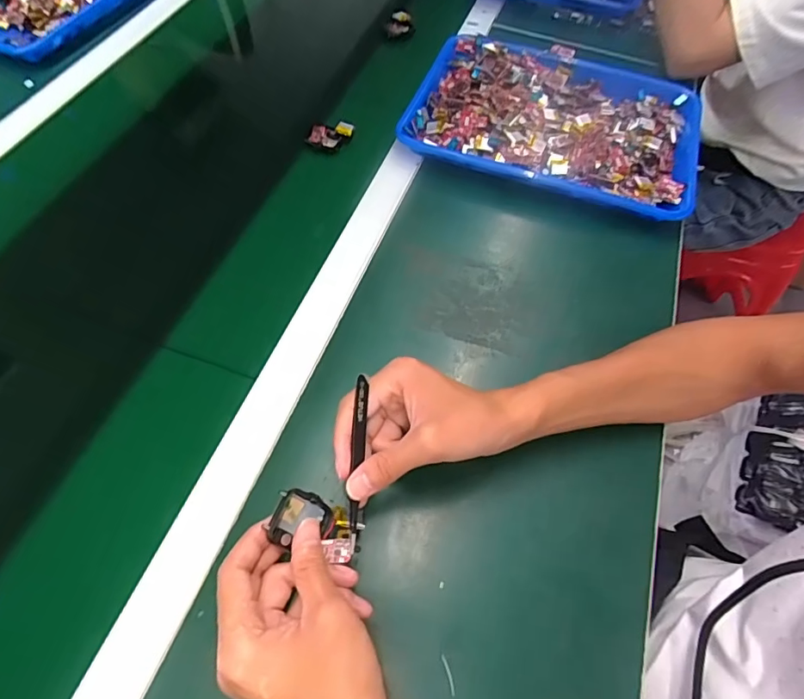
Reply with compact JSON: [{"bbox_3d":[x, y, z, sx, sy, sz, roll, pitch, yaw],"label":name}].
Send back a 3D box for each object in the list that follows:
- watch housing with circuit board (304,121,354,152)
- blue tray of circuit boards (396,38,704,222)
[{"bbox_3d":[-0.086,-0.253,0.593,0.051,0.020,0.034,13,60,6],"label":"watch housing with circuit board"},{"bbox_3d":[0.186,-0.287,0.611,0.332,0.039,0.256,17,60,9],"label":"blue tray of circuit boards"}]

